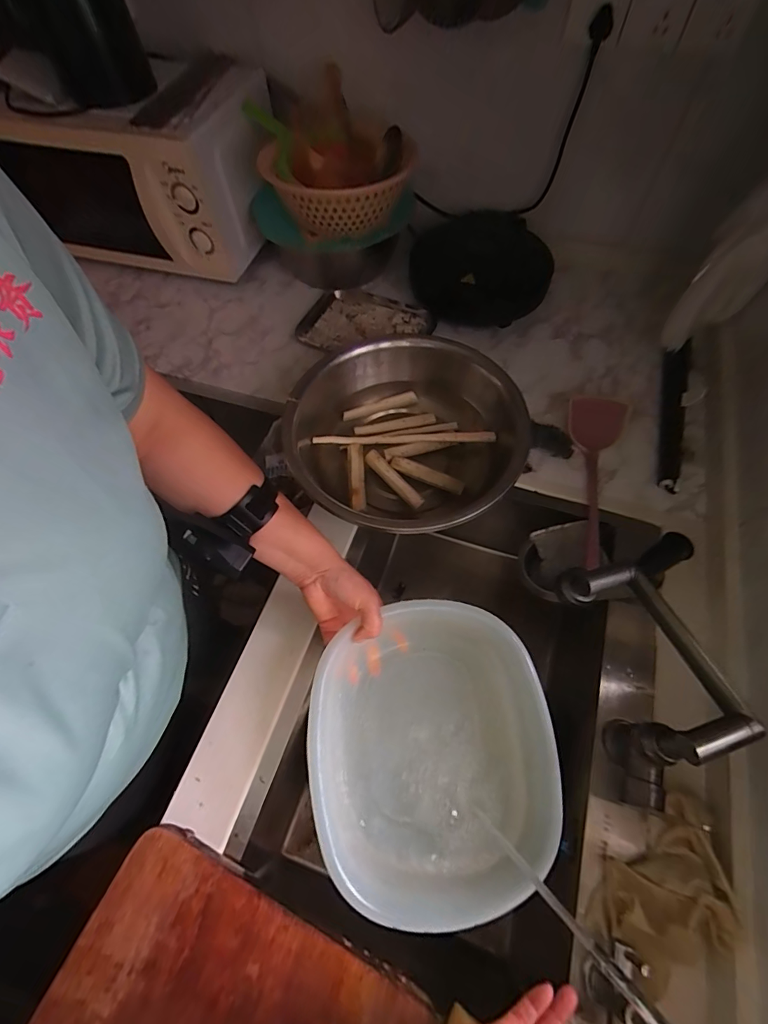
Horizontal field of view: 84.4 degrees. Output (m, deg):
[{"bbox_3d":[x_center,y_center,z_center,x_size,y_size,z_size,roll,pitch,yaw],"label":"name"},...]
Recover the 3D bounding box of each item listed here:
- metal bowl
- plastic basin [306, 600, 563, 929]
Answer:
[{"bbox_3d":[0.018,-0.114,0.646,0.306,0.107,0.328,-1,62,1],"label":"metal bowl"},{"bbox_3d":[0.055,0.265,0.480,0.251,0.098,0.292,-1,62,1],"label":"plastic basin"}]

